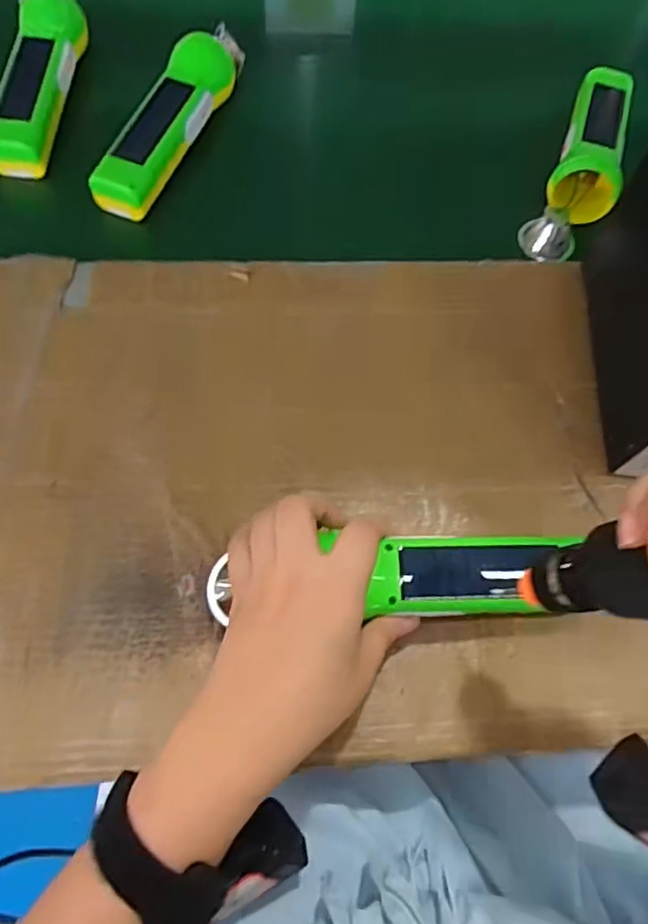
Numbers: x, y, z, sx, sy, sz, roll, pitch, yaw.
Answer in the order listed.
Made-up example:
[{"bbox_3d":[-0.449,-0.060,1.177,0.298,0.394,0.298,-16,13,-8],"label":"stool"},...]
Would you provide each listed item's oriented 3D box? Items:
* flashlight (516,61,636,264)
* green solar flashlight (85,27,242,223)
[{"bbox_3d":[0.220,-0.256,0.493,0.054,0.060,0.194,24,69,7],"label":"flashlight"},{"bbox_3d":[-0.118,-0.282,0.480,0.048,0.033,0.203,23,69,6],"label":"green solar flashlight"}]

